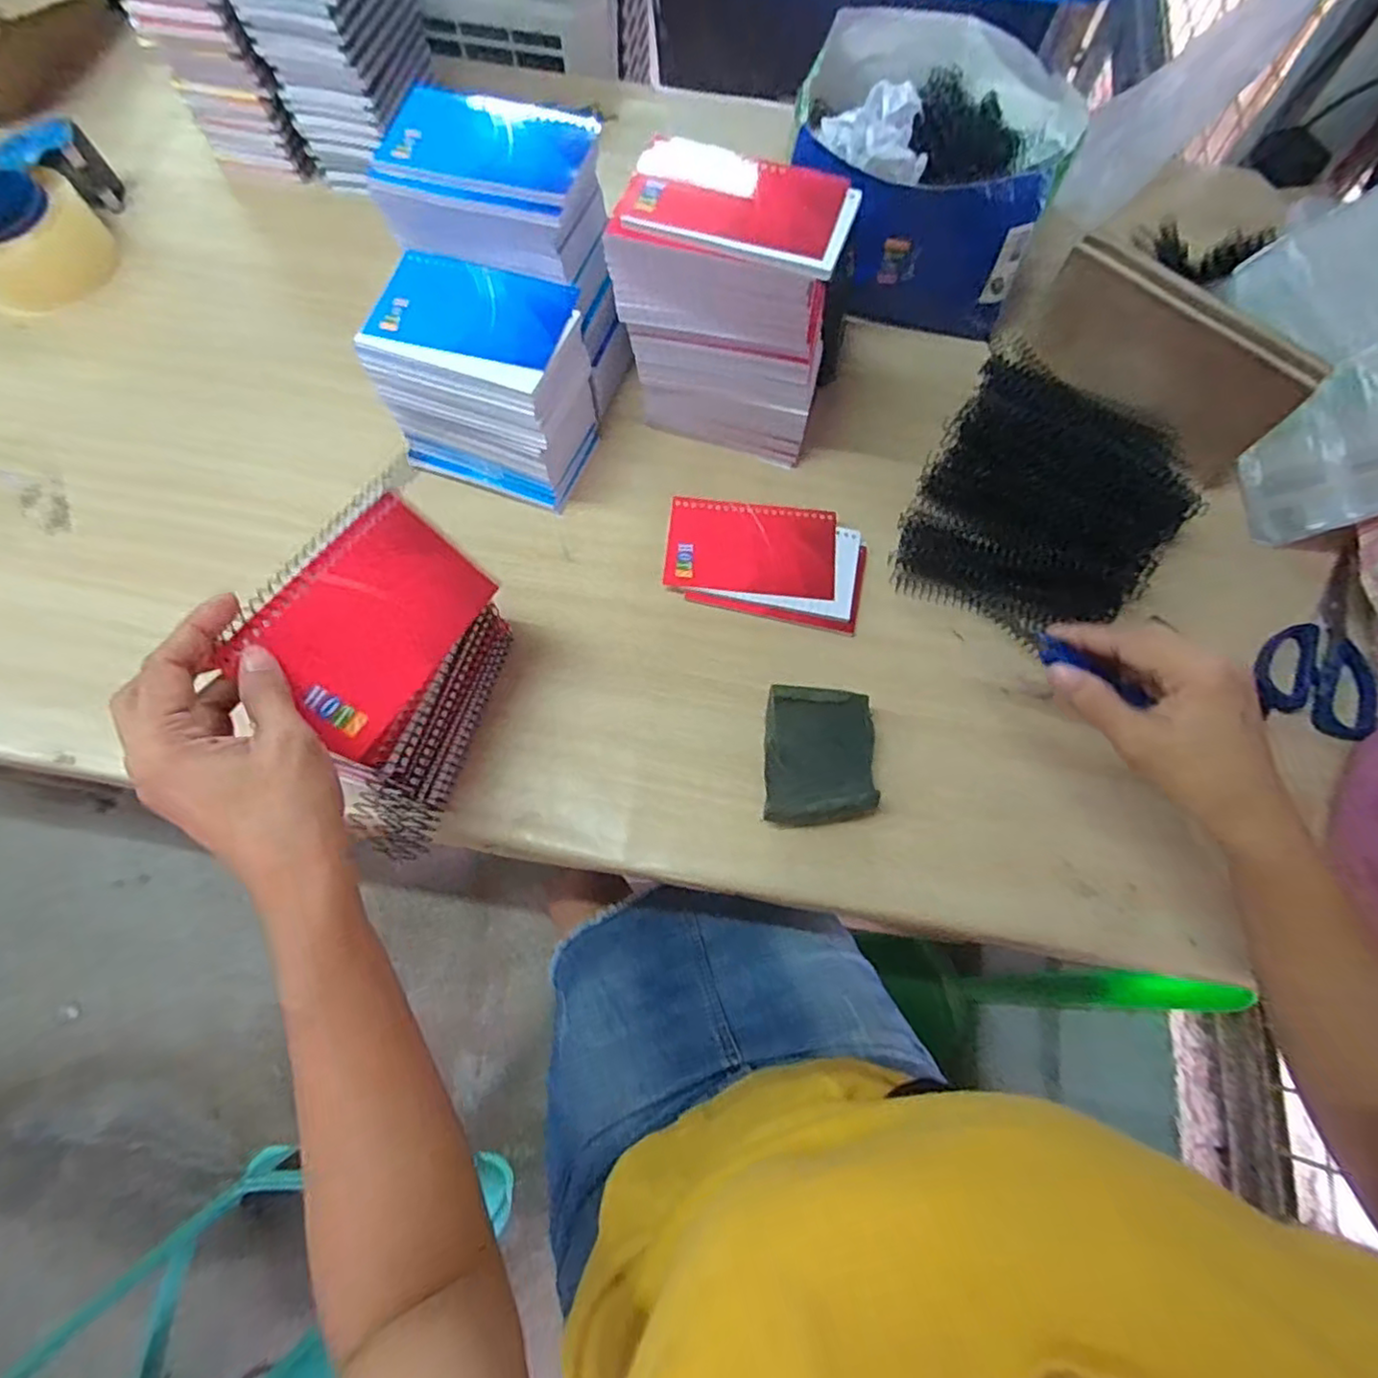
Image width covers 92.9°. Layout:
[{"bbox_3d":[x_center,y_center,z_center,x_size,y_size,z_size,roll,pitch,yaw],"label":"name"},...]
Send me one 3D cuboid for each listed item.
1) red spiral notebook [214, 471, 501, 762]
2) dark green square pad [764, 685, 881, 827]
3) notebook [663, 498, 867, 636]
[{"bbox_3d":[-0.174,-0.040,0.359,0.089,0.011,0.131,44,59,-30],"label":"red spiral notebook"},{"bbox_3d":[0.090,0.049,0.453,0.074,0.037,0.092,4,70,0],"label":"dark green square pad"},{"bbox_3d":[0.061,-0.103,0.518,0.155,0.016,0.098,12,70,3],"label":"notebook"}]

